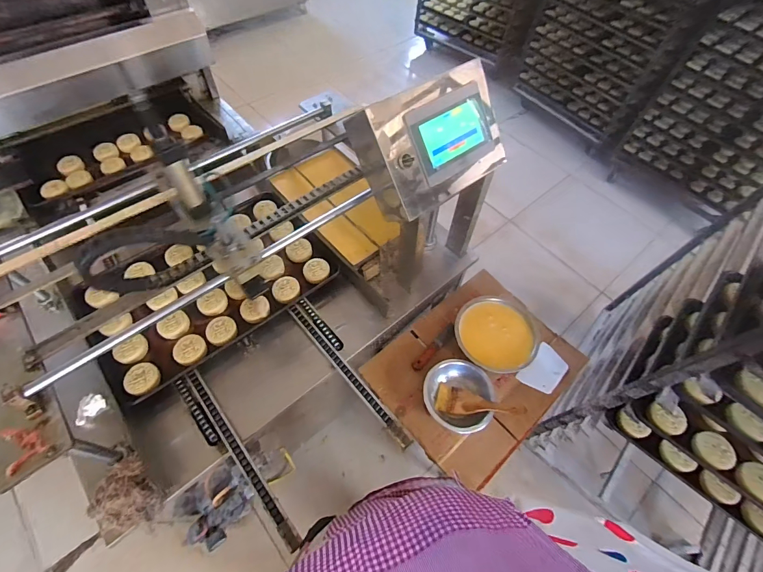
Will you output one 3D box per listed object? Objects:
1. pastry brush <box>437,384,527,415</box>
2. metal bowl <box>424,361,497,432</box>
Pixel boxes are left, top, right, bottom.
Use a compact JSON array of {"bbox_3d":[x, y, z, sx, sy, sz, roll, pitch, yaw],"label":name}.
[{"bbox_3d":[0.253,0.305,0.950,0.220,0.026,0.067,2,56,23],"label":"pastry brush"},{"bbox_3d":[0.204,0.293,0.976,0.180,0.060,0.172,2,58,-3],"label":"metal bowl"}]

